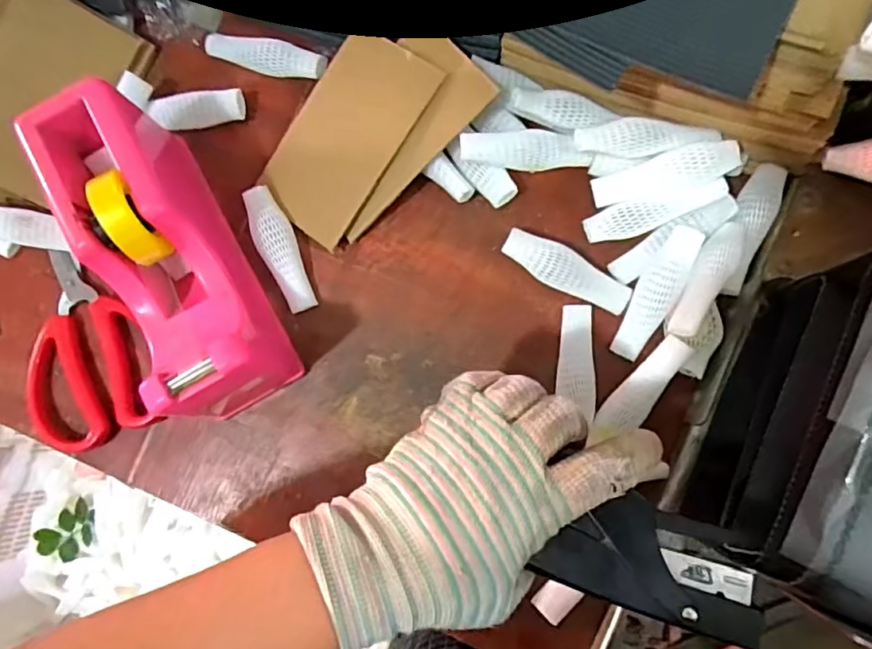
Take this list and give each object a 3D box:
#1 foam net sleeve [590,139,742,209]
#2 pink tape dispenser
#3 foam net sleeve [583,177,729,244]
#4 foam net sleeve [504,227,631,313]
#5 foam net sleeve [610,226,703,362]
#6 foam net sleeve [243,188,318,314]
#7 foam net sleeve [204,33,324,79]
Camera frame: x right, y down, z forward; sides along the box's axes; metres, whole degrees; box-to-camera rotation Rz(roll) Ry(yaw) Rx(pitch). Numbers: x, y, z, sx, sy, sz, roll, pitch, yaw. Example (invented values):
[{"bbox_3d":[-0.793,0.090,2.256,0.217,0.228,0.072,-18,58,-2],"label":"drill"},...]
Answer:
[{"bbox_3d":[0.147,-0.098,0.368,0.088,0.010,0.024,-15,84,17],"label":"foam net sleeve"},{"bbox_3d":[-0.166,-0.044,0.354,0.062,0.102,0.204,-29,82,-1],"label":"pink tape dispenser"},{"bbox_3d":[0.144,-0.075,0.375,0.089,0.007,0.022,-17,84,17],"label":"foam net sleeve"},{"bbox_3d":[0.087,-0.036,0.377,0.088,0.016,0.026,24,84,5],"label":"foam net sleeve"},{"bbox_3d":[0.141,-0.020,0.365,0.024,0.019,0.089,24,88,7],"label":"foam net sleeve"},{"bbox_3d":[-0.108,-0.051,0.391,0.024,0.021,0.088,-18,82,0],"label":"foam net sleeve"},{"bbox_3d":[-0.121,-0.194,0.409,0.092,0.015,0.023,18,83,4],"label":"foam net sleeve"}]

